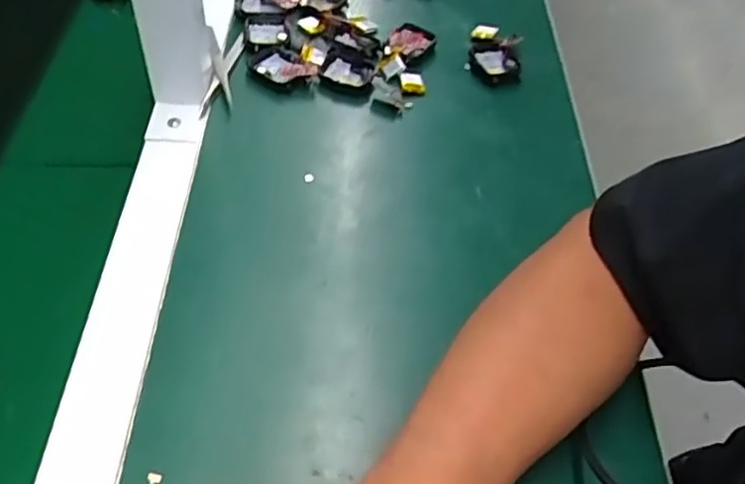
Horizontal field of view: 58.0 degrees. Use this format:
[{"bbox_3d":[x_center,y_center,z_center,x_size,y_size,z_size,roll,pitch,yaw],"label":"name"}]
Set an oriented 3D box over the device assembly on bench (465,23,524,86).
[{"bbox_3d":[0.109,-0.167,0.598,0.046,0.015,0.065,12,52,4],"label":"device assembly on bench"}]

